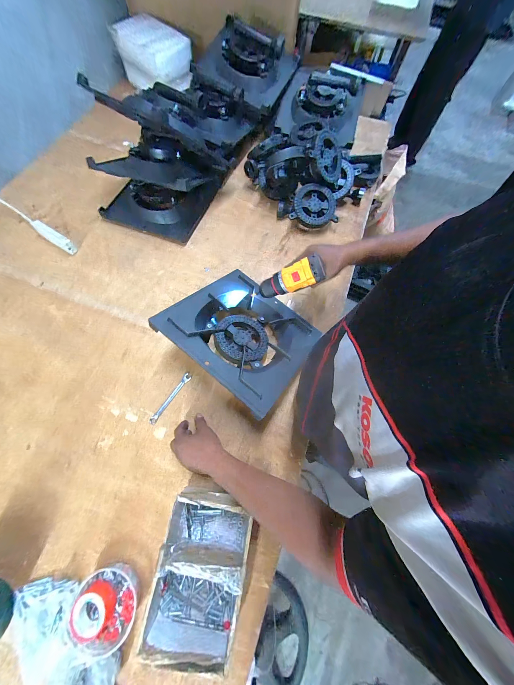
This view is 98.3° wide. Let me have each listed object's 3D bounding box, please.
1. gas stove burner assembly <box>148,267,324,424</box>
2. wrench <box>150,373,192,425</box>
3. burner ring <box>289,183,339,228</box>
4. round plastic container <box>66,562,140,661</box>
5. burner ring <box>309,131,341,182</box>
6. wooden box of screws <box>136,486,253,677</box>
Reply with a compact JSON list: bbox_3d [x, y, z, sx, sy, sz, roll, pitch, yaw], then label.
[{"bbox_3d":[-0.030,-0.021,0.535,0.297,0.063,0.291,39,51,8],"label":"gas stove burner assembly"},{"bbox_3d":[-0.211,0.137,0.546,0.020,0.004,0.140,33,72,9],"label":"wrench"},{"bbox_3d":[0.194,-0.441,0.716,0.145,0.028,0.141,20,84,-6],"label":"burner ring"},{"bbox_3d":[-0.273,0.477,0.403,0.105,0.041,0.107,1,70,-2],"label":"round plastic container"},{"bbox_3d":[0.225,-0.591,0.707,0.126,0.030,0.139,33,80,-38],"label":"burner ring"},{"bbox_3d":[-0.100,0.406,0.407,0.148,0.097,0.228,10,70,1],"label":"wooden box of screws"}]

